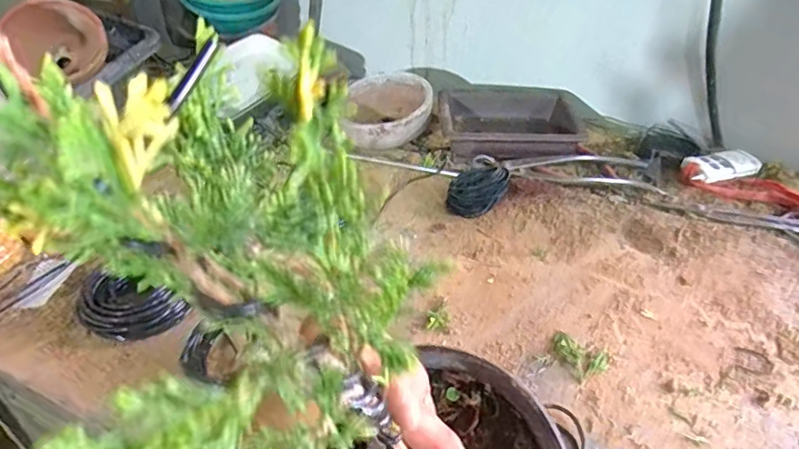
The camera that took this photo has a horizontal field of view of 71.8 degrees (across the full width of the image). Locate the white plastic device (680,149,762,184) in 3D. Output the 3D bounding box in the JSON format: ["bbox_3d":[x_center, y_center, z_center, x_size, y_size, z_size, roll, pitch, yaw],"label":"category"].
[{"bbox_3d":[0.367,-0.066,0.634,0.097,0.019,0.037,-11,40,-11],"label":"white plastic device"}]

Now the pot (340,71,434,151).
[{"bbox_3d":[-0.014,-0.141,0.715,0.107,0.061,0.132,-1,39,1],"label":"pot"}]

